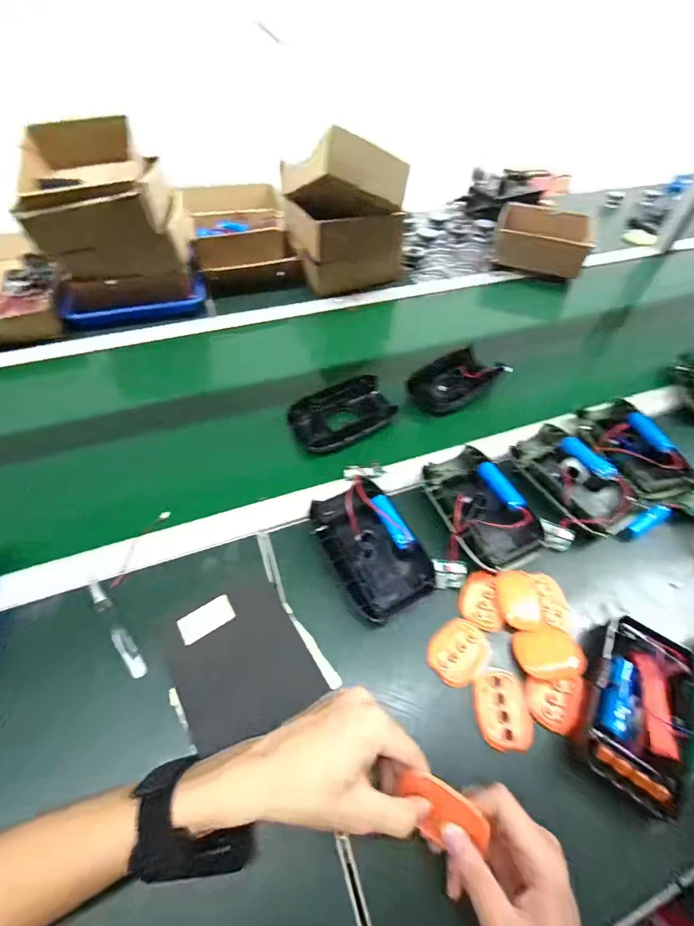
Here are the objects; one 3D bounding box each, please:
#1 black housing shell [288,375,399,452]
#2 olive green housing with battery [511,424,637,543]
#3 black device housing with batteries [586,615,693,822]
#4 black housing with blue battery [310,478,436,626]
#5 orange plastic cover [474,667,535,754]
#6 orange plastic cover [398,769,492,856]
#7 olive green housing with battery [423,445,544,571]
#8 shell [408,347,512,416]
[{"bbox_3d":[-0.004,-0.077,0.560,0.156,0.034,0.088,-30,60,-23],"label":"black housing shell"},{"bbox_3d":[0.291,0.020,0.497,0.113,0.037,0.159,-20,56,-17],"label":"olive green housing with battery"},{"bbox_3d":[0.267,0.219,0.343,0.081,0.038,0.150,29,57,18],"label":"black device housing with batteries"},{"bbox_3d":[0.025,0.094,0.430,0.098,0.040,0.156,-20,56,-17],"label":"black housing with blue battery"},{"bbox_3d":[0.146,0.227,0.352,0.050,0.008,0.061,6,53,2],"label":"orange plastic cover"},{"bbox_3d":[0.065,0.244,0.269,0.058,0.011,0.037,29,89,23],"label":"orange plastic cover"},{"bbox_3d":[0.158,0.053,0.463,0.104,0.041,0.154,-19,56,-17],"label":"olive green housing with battery"},{"bbox_3d":[0.180,-0.141,0.630,0.143,0.051,0.099,-29,59,-23],"label":"shell"}]

